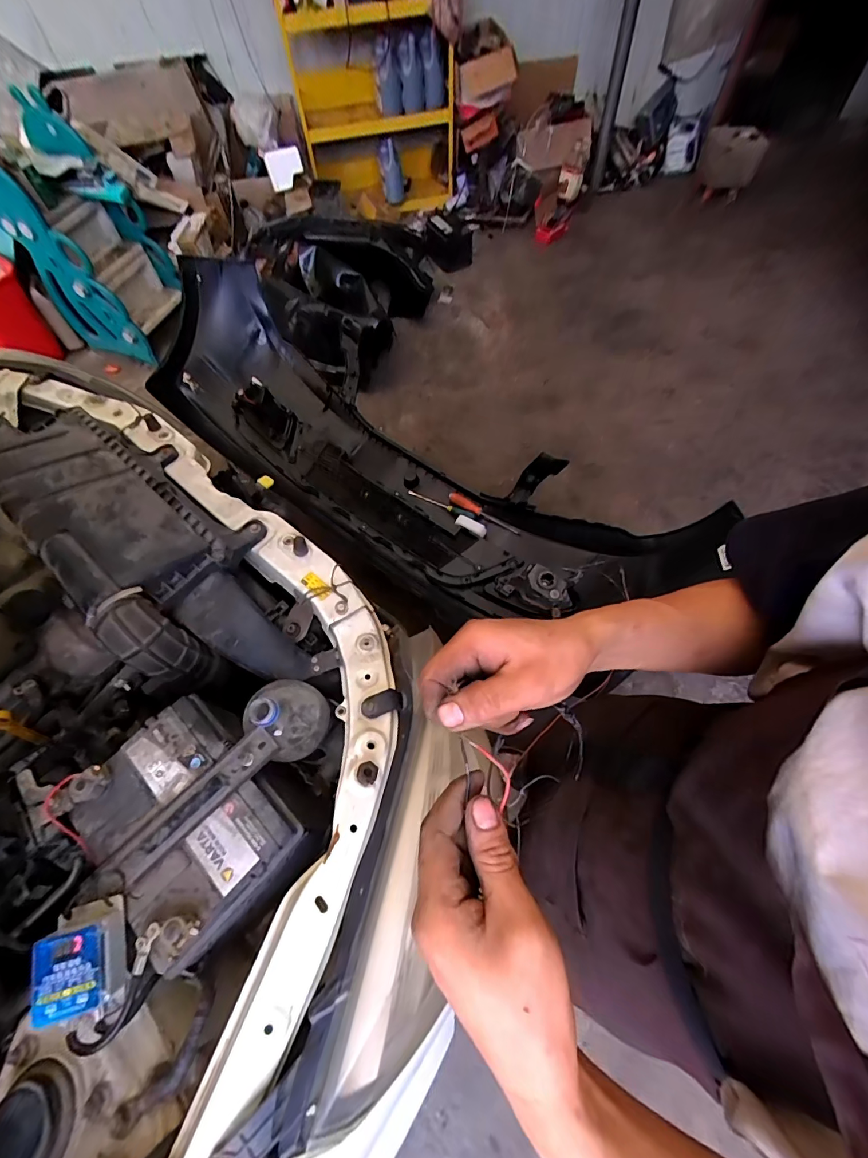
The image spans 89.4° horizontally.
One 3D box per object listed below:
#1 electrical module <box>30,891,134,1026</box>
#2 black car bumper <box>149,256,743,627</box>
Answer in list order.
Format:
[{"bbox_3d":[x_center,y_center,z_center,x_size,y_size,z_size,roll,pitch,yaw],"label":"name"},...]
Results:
[{"bbox_3d":[-0.325,0.353,0.405,0.064,0.034,0.087,-20,64,-8],"label":"electrical module"},{"bbox_3d":[-0.149,-0.319,1.310,1.646,0.432,0.467,34,69,18],"label":"black car bumper"}]

